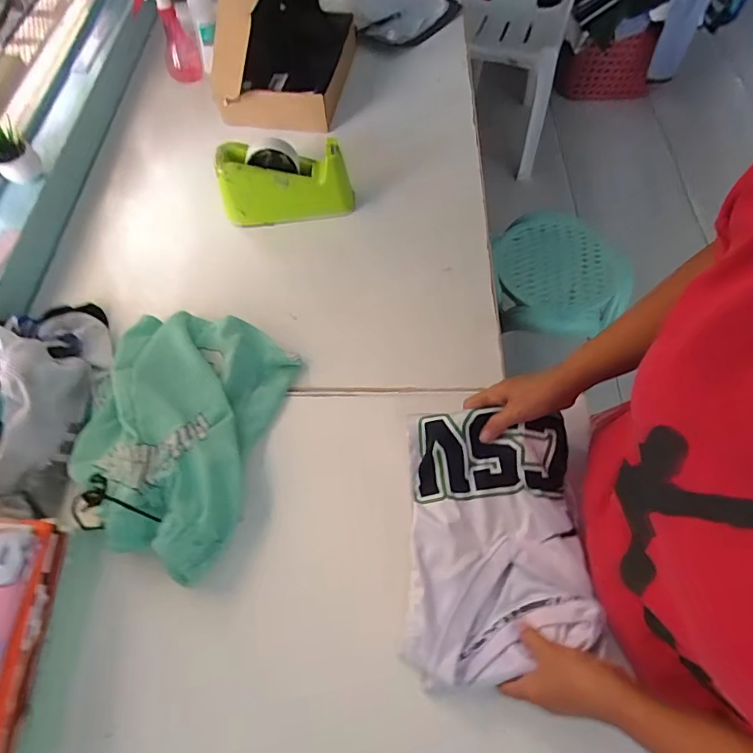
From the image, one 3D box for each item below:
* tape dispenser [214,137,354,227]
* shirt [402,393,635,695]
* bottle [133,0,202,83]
[{"bbox_3d":[-0.138,-0.302,0.765,0.192,0.116,0.067,-4,62,0],"label":"tape dispenser"},{"bbox_3d":[0.129,0.168,0.518,0.188,0.062,0.261,-1,62,2],"label":"shirt"},{"bbox_3d":[-0.420,-0.700,0.986,0.085,0.193,0.095,-28,64,-12],"label":"bottle"}]

